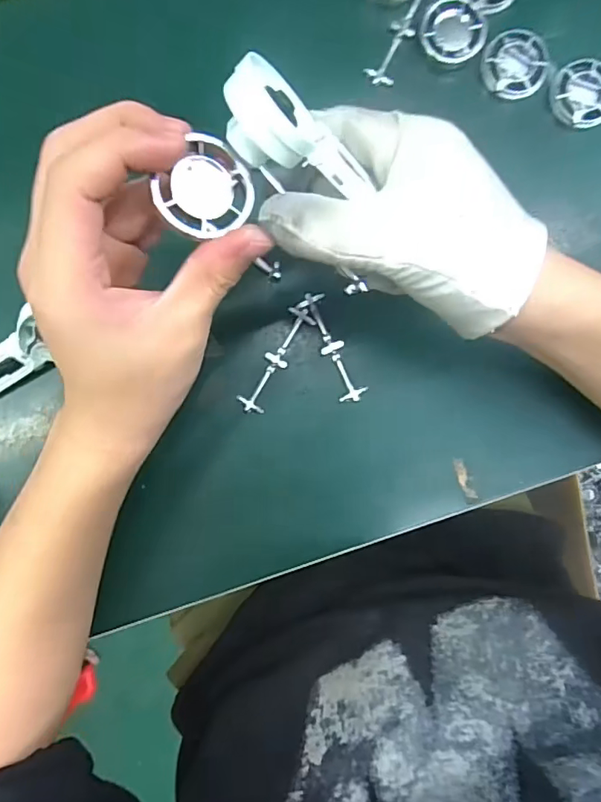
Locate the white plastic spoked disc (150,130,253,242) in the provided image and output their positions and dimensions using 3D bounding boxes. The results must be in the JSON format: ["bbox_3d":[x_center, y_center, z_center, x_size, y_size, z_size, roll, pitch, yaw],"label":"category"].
[{"bbox_3d":[-0.037,-0.081,0.200,0.038,0.006,0.035,4,79,-20],"label":"white plastic spoked disc"}]

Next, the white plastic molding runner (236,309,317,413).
[{"bbox_3d":[-0.015,-0.025,0.326,0.017,0.004,0.073,30,90,-1],"label":"white plastic molding runner"}]

